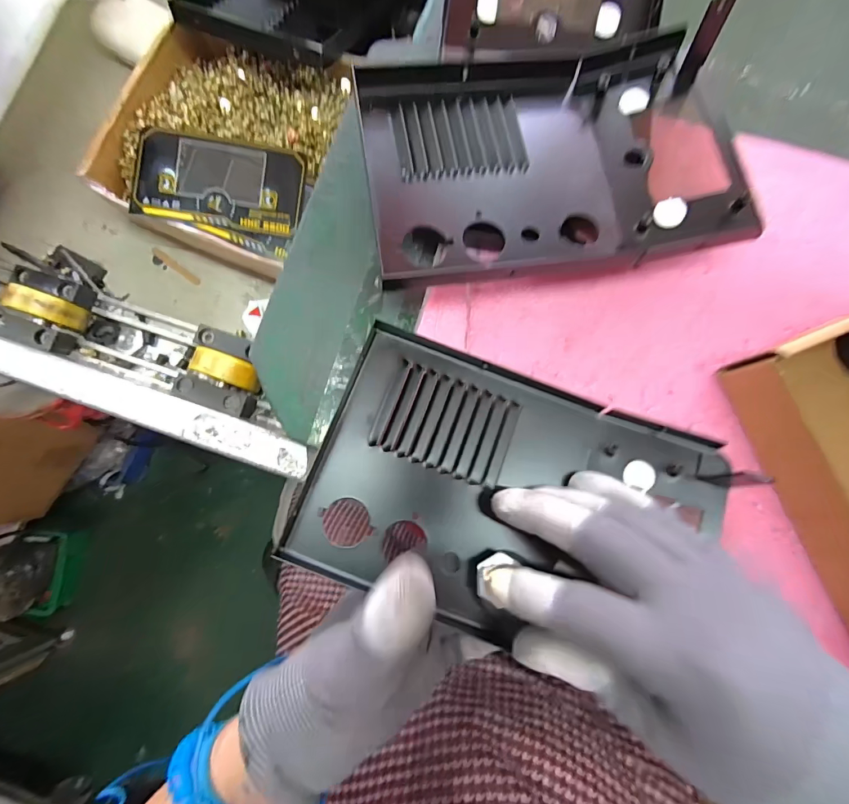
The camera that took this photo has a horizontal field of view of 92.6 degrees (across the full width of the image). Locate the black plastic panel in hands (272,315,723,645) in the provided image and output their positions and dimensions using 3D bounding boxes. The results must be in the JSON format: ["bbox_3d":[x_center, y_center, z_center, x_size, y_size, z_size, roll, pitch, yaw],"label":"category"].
[{"bbox_3d":[0.042,0.050,0.204,0.193,0.025,0.130,20,84,6],"label":"black plastic panel in hands"}]

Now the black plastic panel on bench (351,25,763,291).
[{"bbox_3d":[0.066,-0.135,0.229,0.196,0.046,0.140,-10,82,0],"label":"black plastic panel on bench"}]

